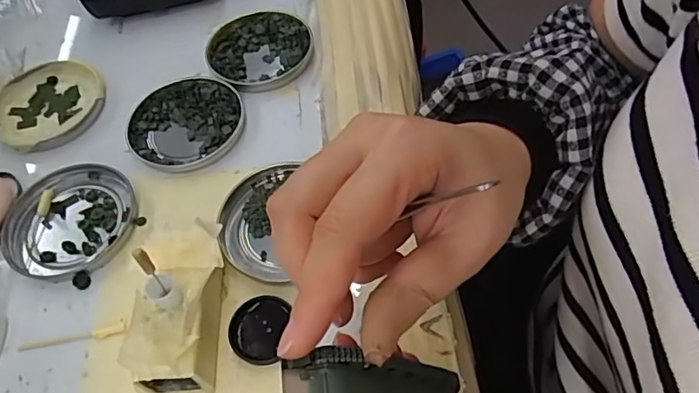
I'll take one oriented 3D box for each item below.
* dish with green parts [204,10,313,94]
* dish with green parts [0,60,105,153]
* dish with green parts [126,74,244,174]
[{"bbox_3d":[-0.069,-0.113,0.403,0.076,0.009,0.080,-2,57,3],"label":"dish with green parts"},{"bbox_3d":[-0.219,-0.067,0.393,0.079,0.012,0.081,-27,59,-13],"label":"dish with green parts"},{"bbox_3d":[-0.112,-0.051,0.369,0.078,0.009,0.078,-2,57,3],"label":"dish with green parts"}]

